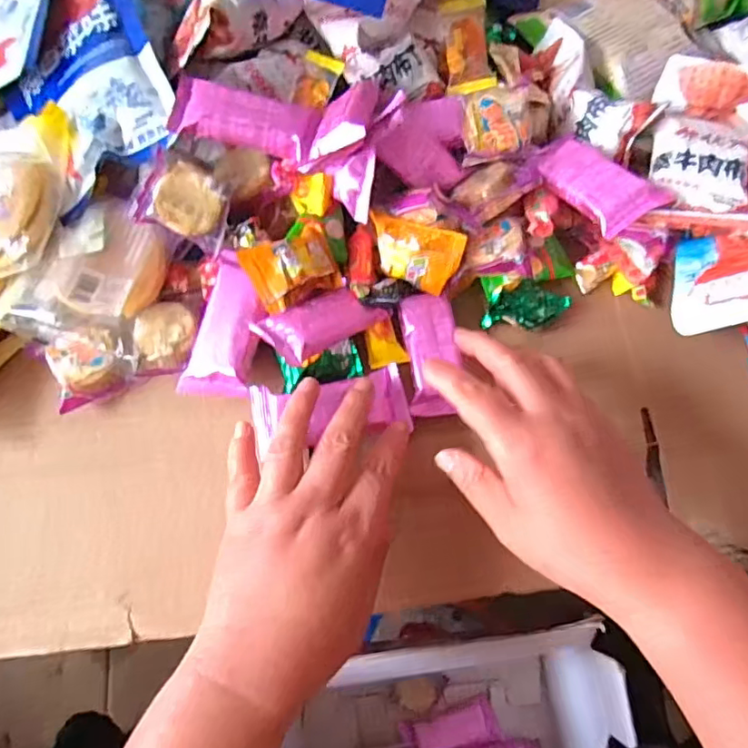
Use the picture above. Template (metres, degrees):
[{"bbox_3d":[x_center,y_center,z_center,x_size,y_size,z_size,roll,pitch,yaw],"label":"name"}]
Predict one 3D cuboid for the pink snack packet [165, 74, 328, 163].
[{"bbox_3d":[-0.078,-0.159,0.350,0.086,0.017,0.038,8,68,-14],"label":"pink snack packet"}]

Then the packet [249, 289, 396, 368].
[{"bbox_3d":[-0.029,-0.033,0.352,0.087,0.013,0.037,-24,68,-35],"label":"packet"}]

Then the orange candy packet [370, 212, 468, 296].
[{"bbox_3d":[0.024,-0.081,0.372,0.062,0.013,0.042,22,116,7],"label":"orange candy packet"}]

